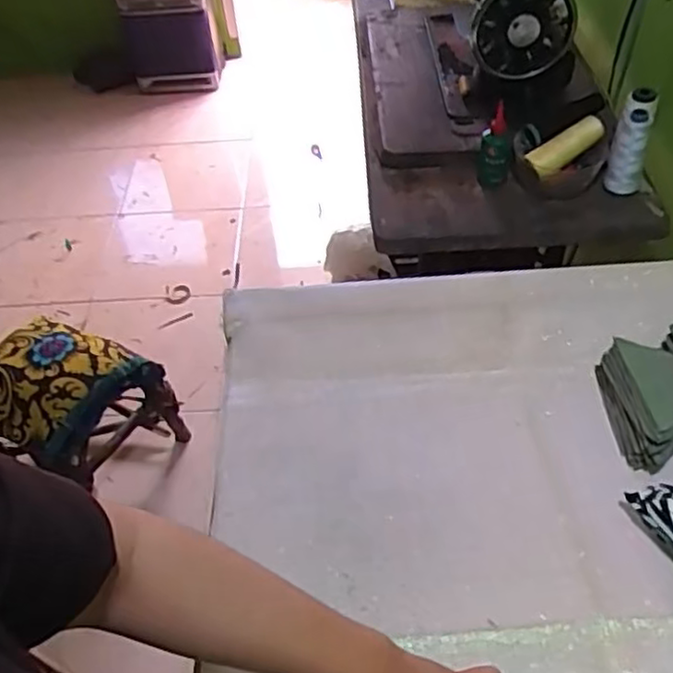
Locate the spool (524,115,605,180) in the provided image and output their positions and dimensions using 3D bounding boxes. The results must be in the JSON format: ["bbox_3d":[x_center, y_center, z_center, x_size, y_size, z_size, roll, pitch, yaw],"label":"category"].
[{"bbox_3d":[0.309,-0.254,0.937,0.111,0.035,0.032,-33,50,-1],"label":"spool"}]

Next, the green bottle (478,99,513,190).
[{"bbox_3d":[0.219,-0.257,0.962,0.044,0.102,0.053,3,47,10],"label":"green bottle"}]

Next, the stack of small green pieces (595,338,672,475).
[{"bbox_3d":[0.304,0.062,0.678,0.061,0.064,0.127,-5,46,2],"label":"stack of small green pieces"}]

